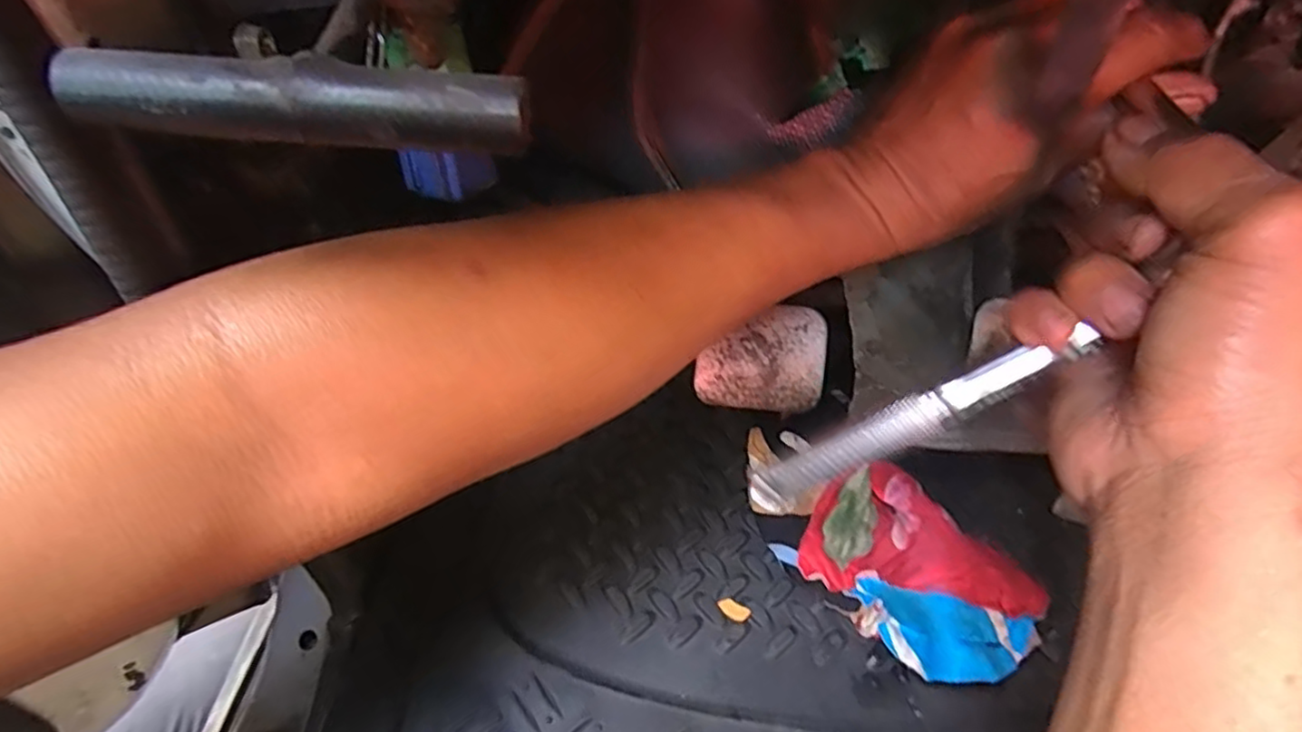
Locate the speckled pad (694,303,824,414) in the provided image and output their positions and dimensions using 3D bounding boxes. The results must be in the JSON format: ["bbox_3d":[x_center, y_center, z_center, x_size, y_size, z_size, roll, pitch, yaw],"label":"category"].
[{"bbox_3d":[0.051,-0.004,0.306,0.057,0.048,0.004,6,2,-2],"label":"speckled pad"}]

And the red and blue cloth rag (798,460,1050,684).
[{"bbox_3d":[0.140,0.109,0.352,0.068,0.046,0.113,-32,53,-30],"label":"red and blue cloth rag"}]

